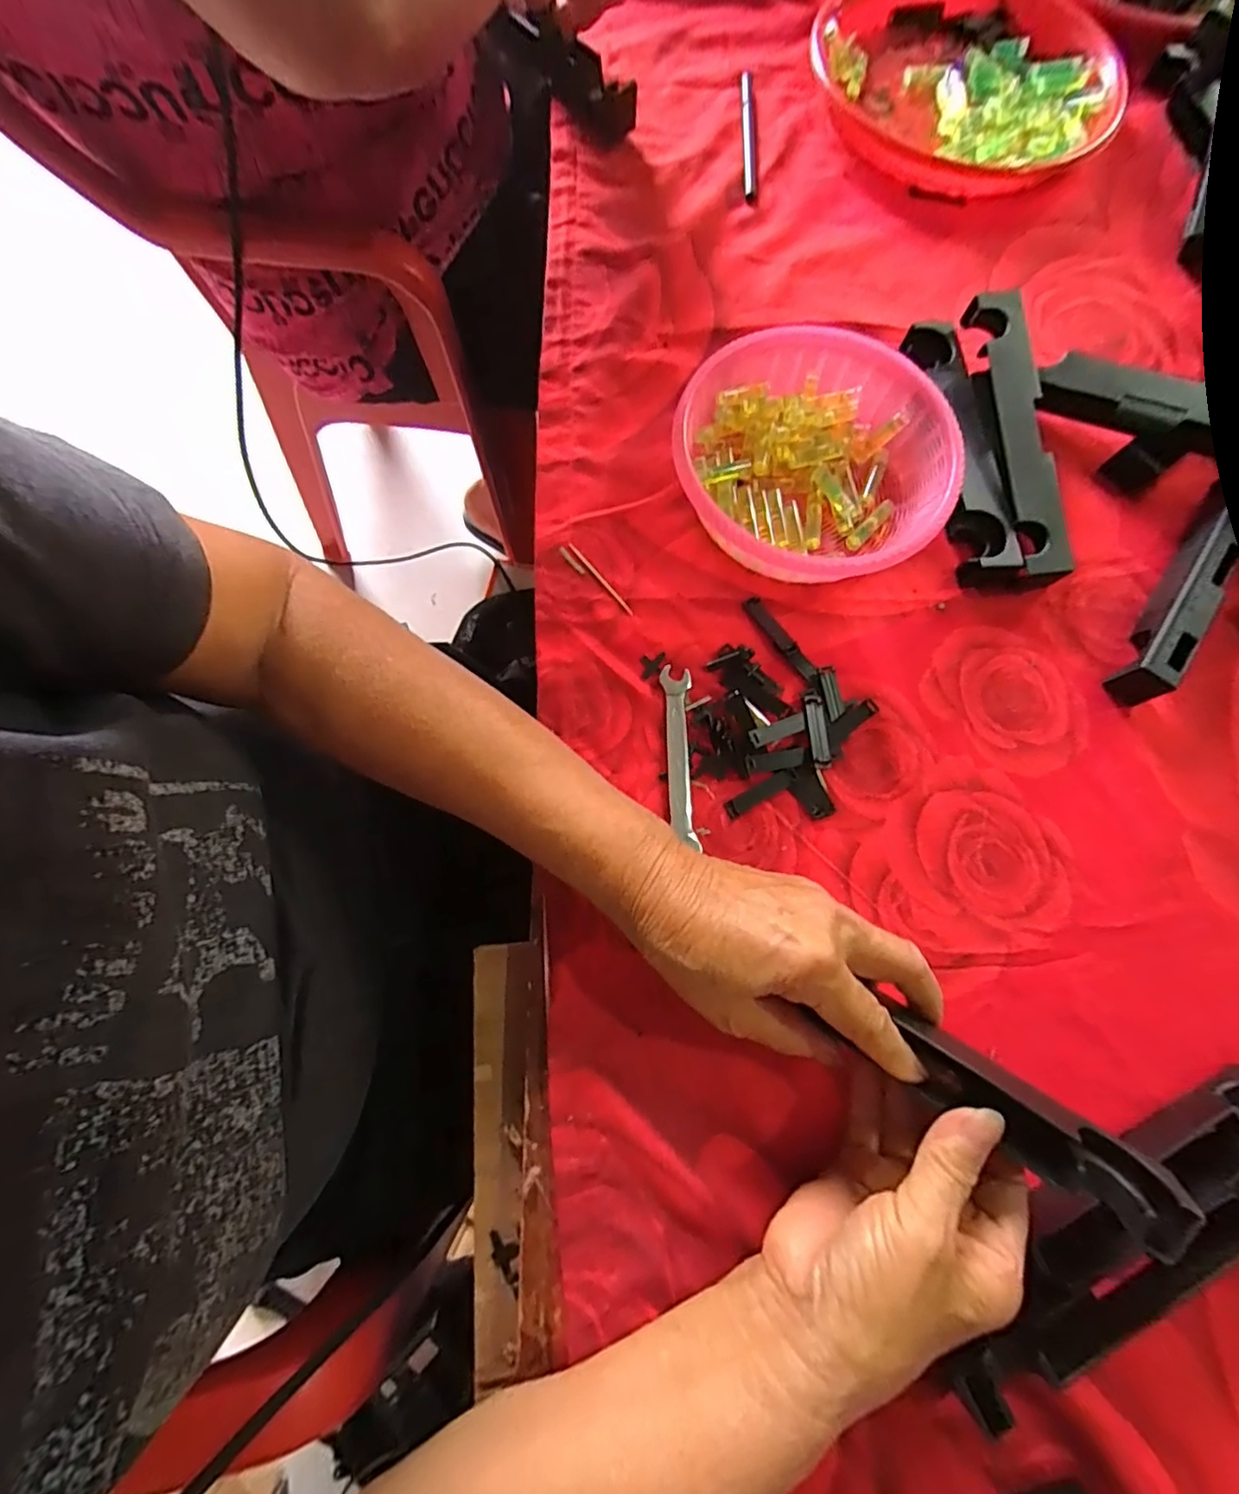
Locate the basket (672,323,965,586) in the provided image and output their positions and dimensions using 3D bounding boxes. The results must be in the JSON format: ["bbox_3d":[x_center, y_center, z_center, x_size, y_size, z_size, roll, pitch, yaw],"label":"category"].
[{"bbox_3d":[0.120,-0.176,0.378,0.164,0.051,0.164,-3,75,-3],"label":"basket"}]

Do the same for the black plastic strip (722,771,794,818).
[{"bbox_3d":[0.081,0.027,0.343,0.043,0.004,0.010,-28,78,-9],"label":"black plastic strip"}]

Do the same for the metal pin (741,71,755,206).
[{"bbox_3d":[0.106,-0.504,0.489,0.010,0.004,0.148,3,75,-1],"label":"metal pin"}]

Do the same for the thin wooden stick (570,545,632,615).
[{"bbox_3d":[-0.012,-0.106,0.373,0.004,0.004,0.061,-39,80,-11],"label":"thin wooden stick"}]

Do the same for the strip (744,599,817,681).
[{"bbox_3d":[0.101,-0.068,0.370,0.011,0.004,0.065,-34,79,-10],"label":"strip"}]

